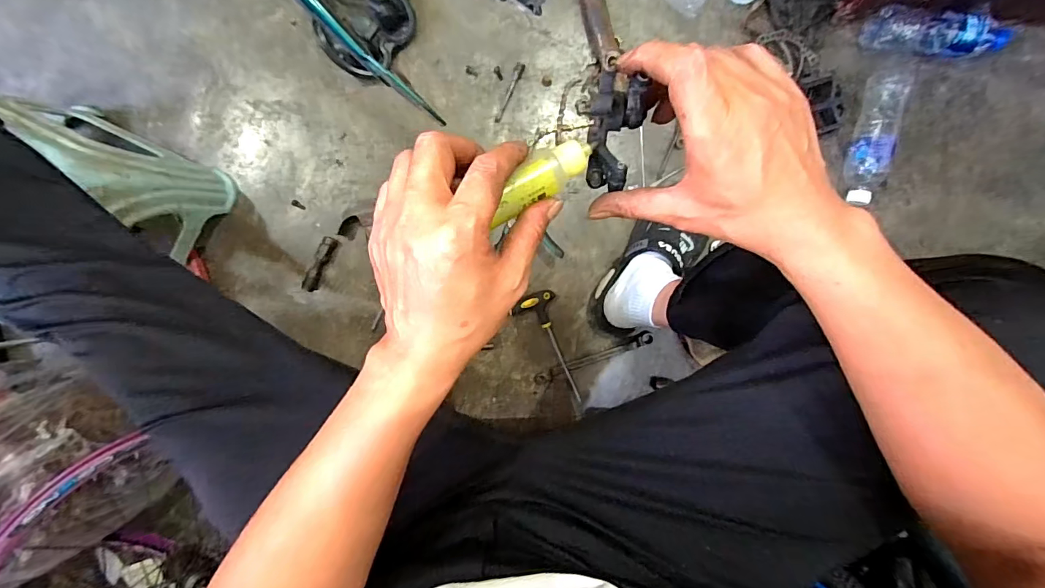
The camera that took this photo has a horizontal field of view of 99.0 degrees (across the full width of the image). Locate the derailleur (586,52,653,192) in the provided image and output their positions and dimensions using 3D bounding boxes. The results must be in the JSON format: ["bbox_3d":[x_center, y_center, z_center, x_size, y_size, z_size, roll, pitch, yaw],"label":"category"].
[{"bbox_3d":[0.063,-0.108,0.290,0.037,0.033,0.082,1,131,-4],"label":"derailleur"}]

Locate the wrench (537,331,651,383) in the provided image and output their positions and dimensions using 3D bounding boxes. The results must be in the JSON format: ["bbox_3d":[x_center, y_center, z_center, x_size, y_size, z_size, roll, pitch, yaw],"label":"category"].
[{"bbox_3d":[0.124,0.111,0.770,0.215,0.015,0.023,-20,98,-1],"label":"wrench"}]

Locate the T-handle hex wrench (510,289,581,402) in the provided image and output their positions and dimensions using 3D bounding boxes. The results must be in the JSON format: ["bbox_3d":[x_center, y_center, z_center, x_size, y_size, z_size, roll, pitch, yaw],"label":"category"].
[{"bbox_3d":[0.051,0.095,0.771,0.078,0.018,0.203,-23,98,0],"label":"T-handle hex wrench"}]

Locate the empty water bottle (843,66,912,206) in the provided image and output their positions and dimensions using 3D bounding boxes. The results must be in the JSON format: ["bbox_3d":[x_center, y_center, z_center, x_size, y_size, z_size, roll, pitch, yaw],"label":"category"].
[{"bbox_3d":[0.592,-0.263,0.744,0.053,0.051,0.216,12,97,-5],"label":"empty water bottle"}]

